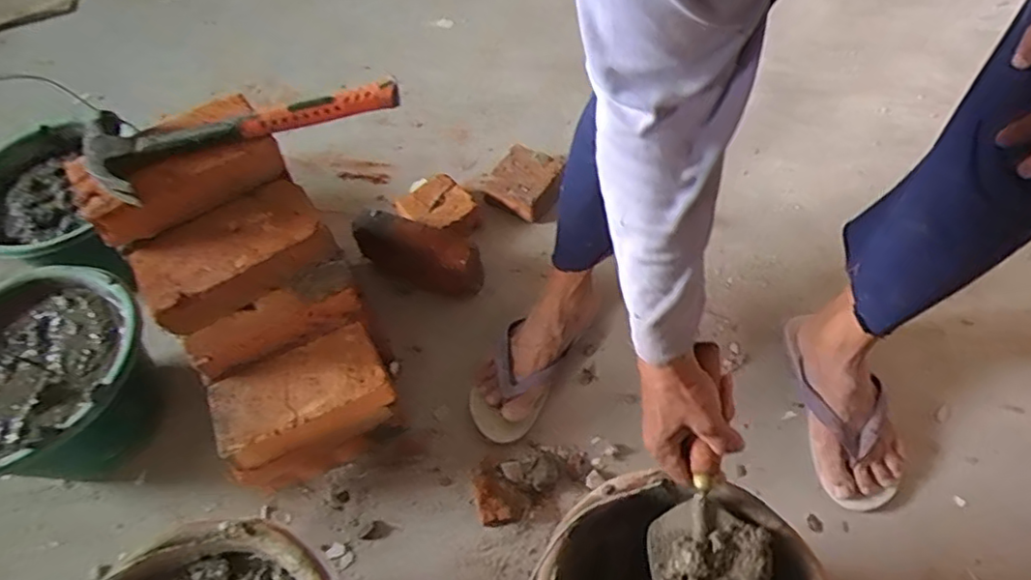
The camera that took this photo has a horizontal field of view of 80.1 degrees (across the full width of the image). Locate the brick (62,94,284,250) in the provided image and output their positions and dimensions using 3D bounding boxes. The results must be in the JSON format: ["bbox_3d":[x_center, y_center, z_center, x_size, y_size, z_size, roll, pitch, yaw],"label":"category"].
[{"bbox_3d":[-0.344,-0.126,0.624,0.183,0.072,0.078,-36,60,-18],"label":"brick"}]

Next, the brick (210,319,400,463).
[{"bbox_3d":[-0.244,0.126,0.716,0.187,0.080,0.098,-25,57,-11],"label":"brick"}]

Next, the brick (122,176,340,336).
[{"bbox_3d":[-0.293,-0.038,0.638,0.181,0.058,0.096,-34,59,-17],"label":"brick"}]

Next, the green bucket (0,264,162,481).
[{"bbox_3d":[-0.546,0.131,0.756,0.227,0.196,0.232,-2,55,2],"label":"green bucket"}]

